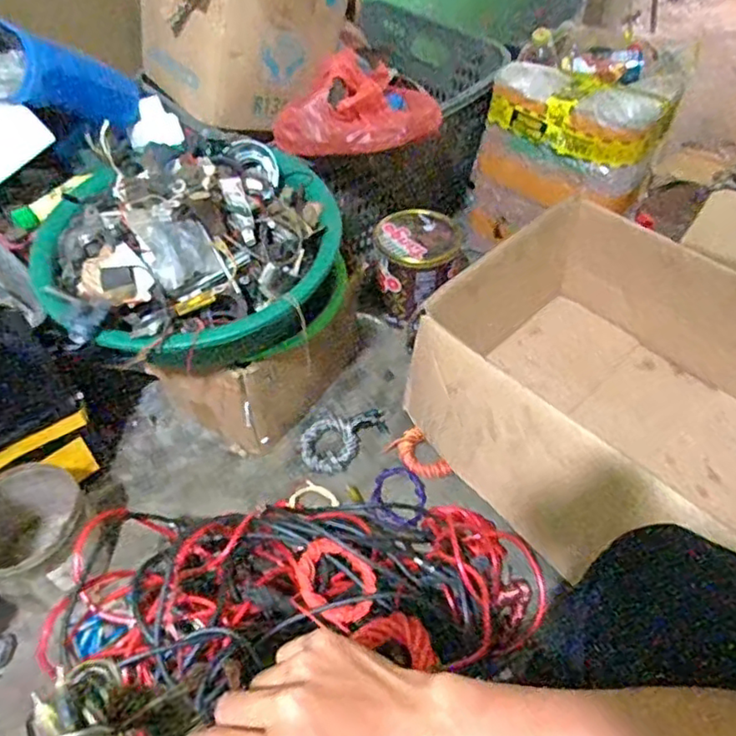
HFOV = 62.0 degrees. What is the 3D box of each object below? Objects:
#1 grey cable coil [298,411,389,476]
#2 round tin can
[{"bbox_3d":[-0.038,0.100,0.920,0.081,0.021,0.138,35,57,26],"label":"grey cable coil"},{"bbox_3d":[0.096,-0.176,1.059,0.156,0.121,0.161,0,49,0],"label":"round tin can"}]

